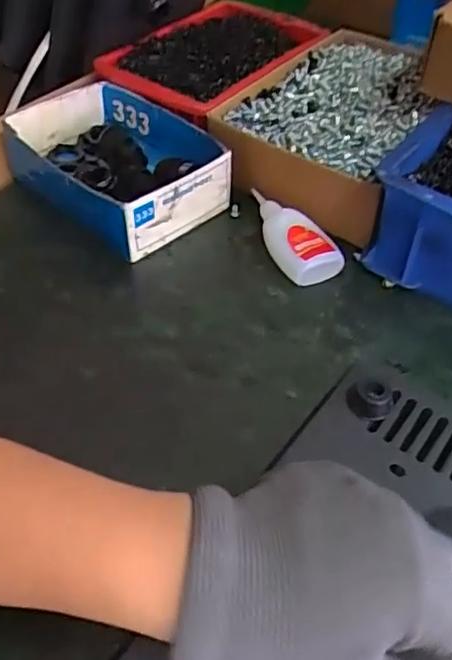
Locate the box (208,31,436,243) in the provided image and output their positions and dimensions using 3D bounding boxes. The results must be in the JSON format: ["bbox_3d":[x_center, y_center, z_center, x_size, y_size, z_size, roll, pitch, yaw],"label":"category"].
[{"bbox_3d":[0.092,-0.180,0.538,0.146,0.060,0.236,20,52,17],"label":"box"}]

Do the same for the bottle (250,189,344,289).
[{"bbox_3d":[0.046,-0.075,0.467,0.044,0.027,0.103,-18,51,-15],"label":"bottle"}]

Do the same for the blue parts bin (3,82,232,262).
[{"bbox_3d":[-0.090,-0.133,0.501,0.123,0.051,0.163,-35,57,-27],"label":"blue parts bin"}]

